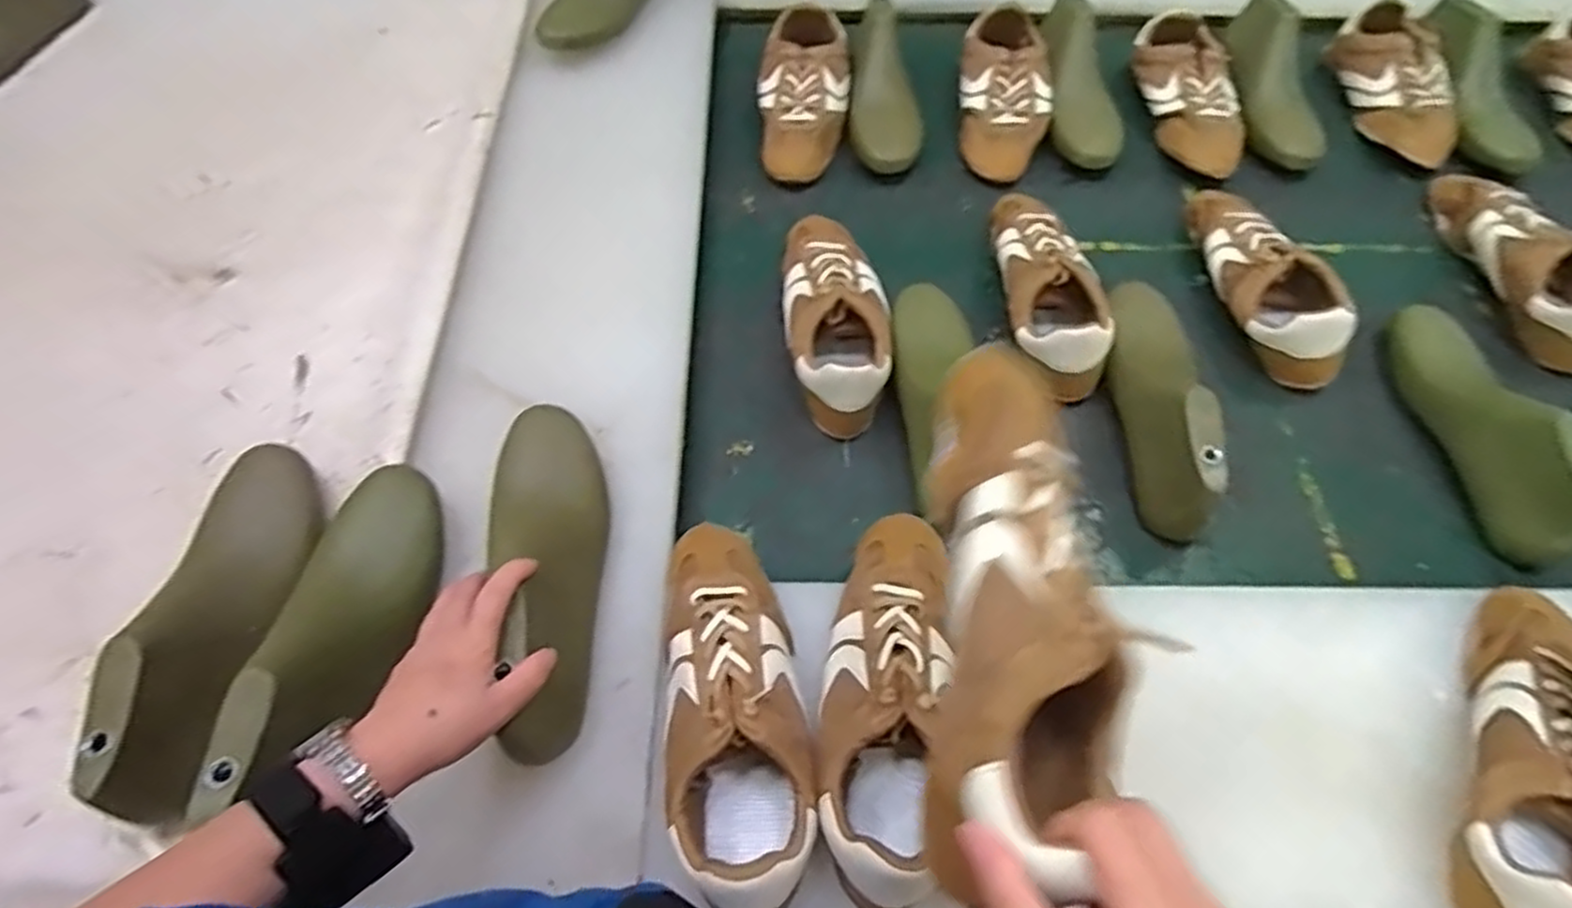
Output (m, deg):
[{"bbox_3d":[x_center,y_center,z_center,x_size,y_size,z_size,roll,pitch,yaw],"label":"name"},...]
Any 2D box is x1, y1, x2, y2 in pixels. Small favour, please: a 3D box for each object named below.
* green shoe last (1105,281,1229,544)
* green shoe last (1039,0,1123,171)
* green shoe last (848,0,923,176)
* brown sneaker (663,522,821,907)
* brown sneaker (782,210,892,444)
[{"bbox_3d":[0.345,-0.059,0.690,0.072,0.088,0.267,7,62,4],"label":"green shoe last"},{"bbox_3d":[0.367,-0.474,0.926,0.083,0.080,0.266,2,62,1],"label":"green shoe last"},{"bbox_3d":[0.127,-0.453,0.928,0.090,0.092,0.242,6,62,3],"label":"green shoe last"},{"bbox_3d":[-0.038,0.167,0.526,0.095,0.098,0.263,-7,62,-4],"label":"brown sneaker"},{"bbox_3d":[0.049,-0.150,0.747,0.101,0.073,0.266,-2,62,-1],"label":"brown sneaker"}]

